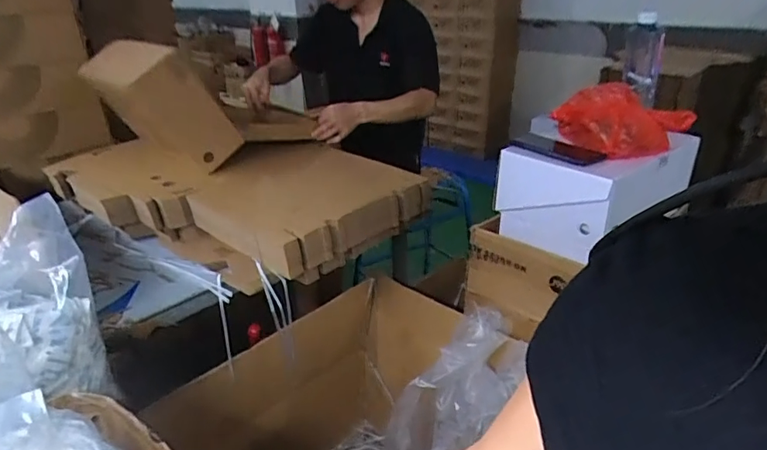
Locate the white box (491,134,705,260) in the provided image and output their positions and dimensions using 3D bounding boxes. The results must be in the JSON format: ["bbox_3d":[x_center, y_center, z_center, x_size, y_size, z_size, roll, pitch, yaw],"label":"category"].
[{"bbox_3d":[0.413,-0.083,1.001,0.344,0.169,0.223,-21,33,-33],"label":"white box"}]

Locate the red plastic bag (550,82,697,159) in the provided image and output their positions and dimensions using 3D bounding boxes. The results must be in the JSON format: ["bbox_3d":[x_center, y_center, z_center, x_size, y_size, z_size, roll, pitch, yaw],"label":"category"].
[{"bbox_3d":[0.447,-0.198,0.960,0.180,0.090,0.211,23,36,38],"label":"red plastic bag"}]

